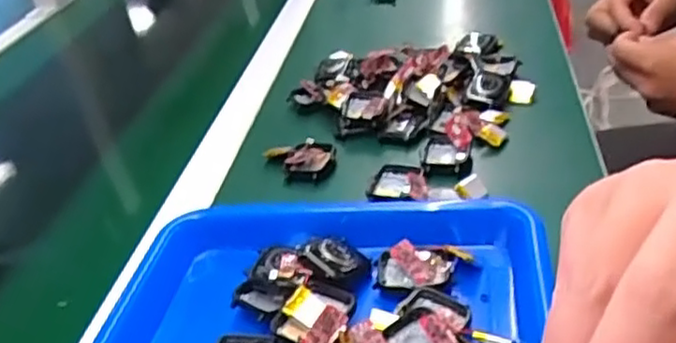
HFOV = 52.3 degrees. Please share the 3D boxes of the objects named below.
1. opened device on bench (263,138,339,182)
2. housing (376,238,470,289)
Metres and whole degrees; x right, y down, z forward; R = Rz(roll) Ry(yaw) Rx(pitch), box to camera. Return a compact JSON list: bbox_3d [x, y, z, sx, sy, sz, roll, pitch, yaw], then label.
[{"bbox_3d":[-0.032,-0.010,0.576,0.059,0.018,0.045,8,36,25],"label":"opened device on bench"},{"bbox_3d":[0.051,0.057,0.421,0.056,0.013,0.030,-2,33,12],"label":"housing"}]

